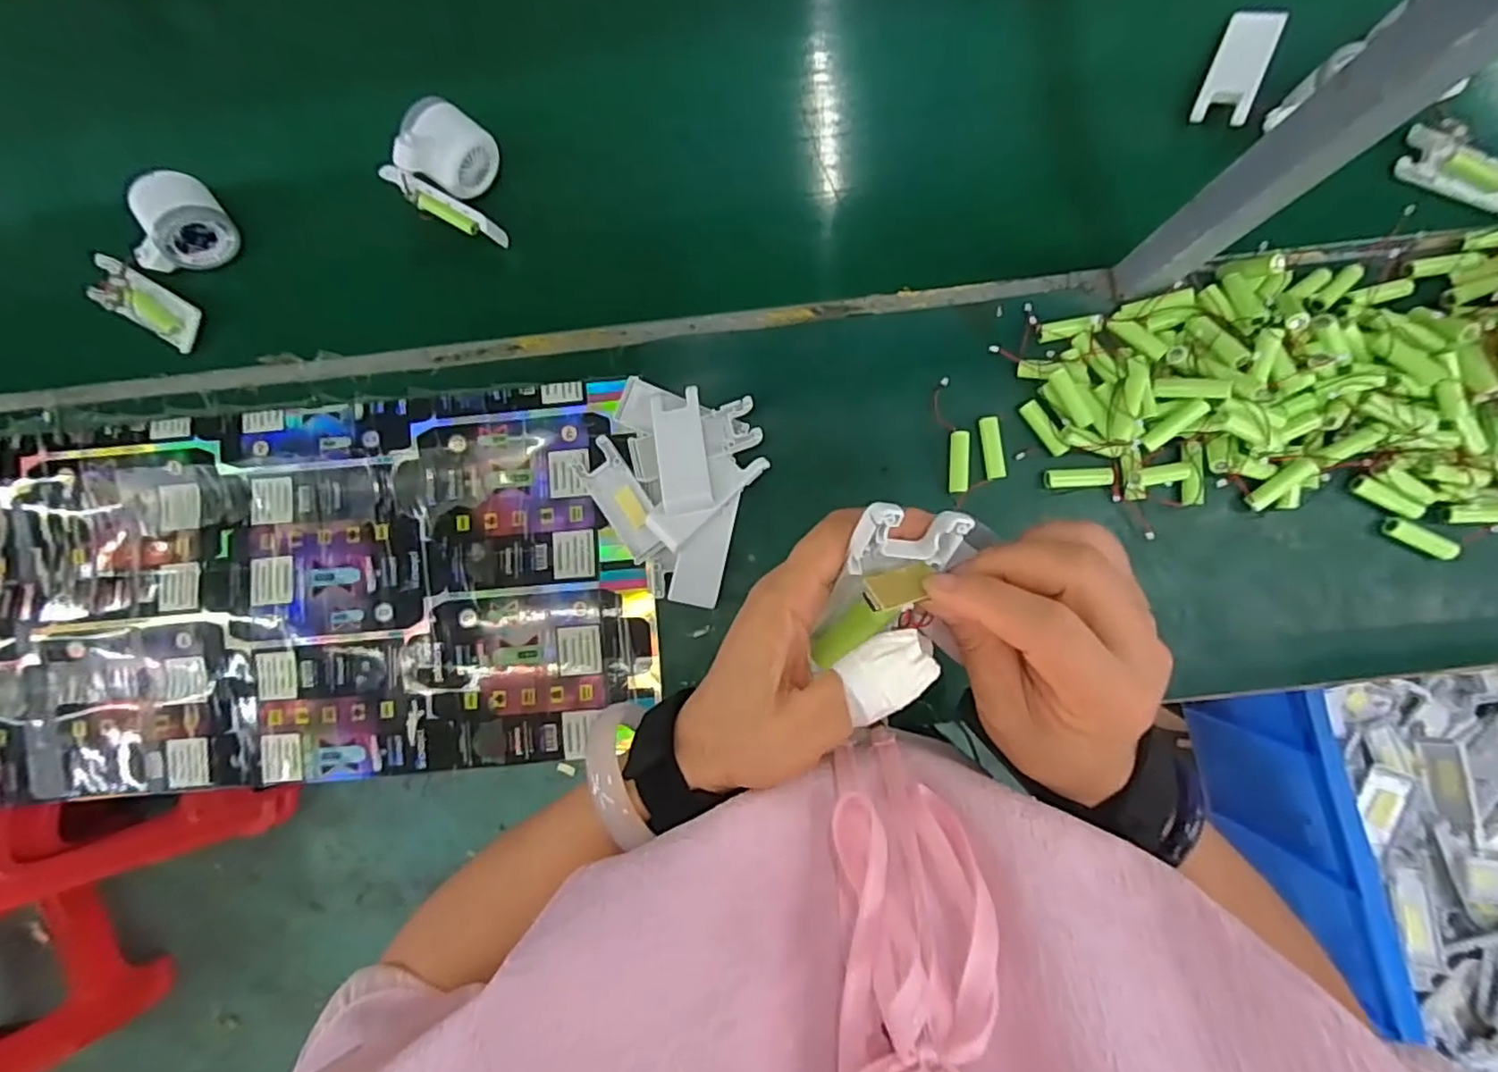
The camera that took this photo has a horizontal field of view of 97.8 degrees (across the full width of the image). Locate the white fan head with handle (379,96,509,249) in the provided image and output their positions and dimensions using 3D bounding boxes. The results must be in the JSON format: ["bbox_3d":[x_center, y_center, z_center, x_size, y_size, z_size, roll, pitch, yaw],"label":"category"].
[{"bbox_3d":[-0.239,-0.299,0.538,0.093,0.063,0.082,39,91,4],"label":"white fan head with handle"}]

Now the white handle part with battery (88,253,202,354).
[{"bbox_3d":[-0.530,-0.204,0.575,0.097,0.023,0.040,30,91,4],"label":"white handle part with battery"}]

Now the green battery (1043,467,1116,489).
[{"bbox_3d":[0.263,-0.046,0.519,0.051,0.014,0.015,-2,89,3],"label":"green battery"}]

